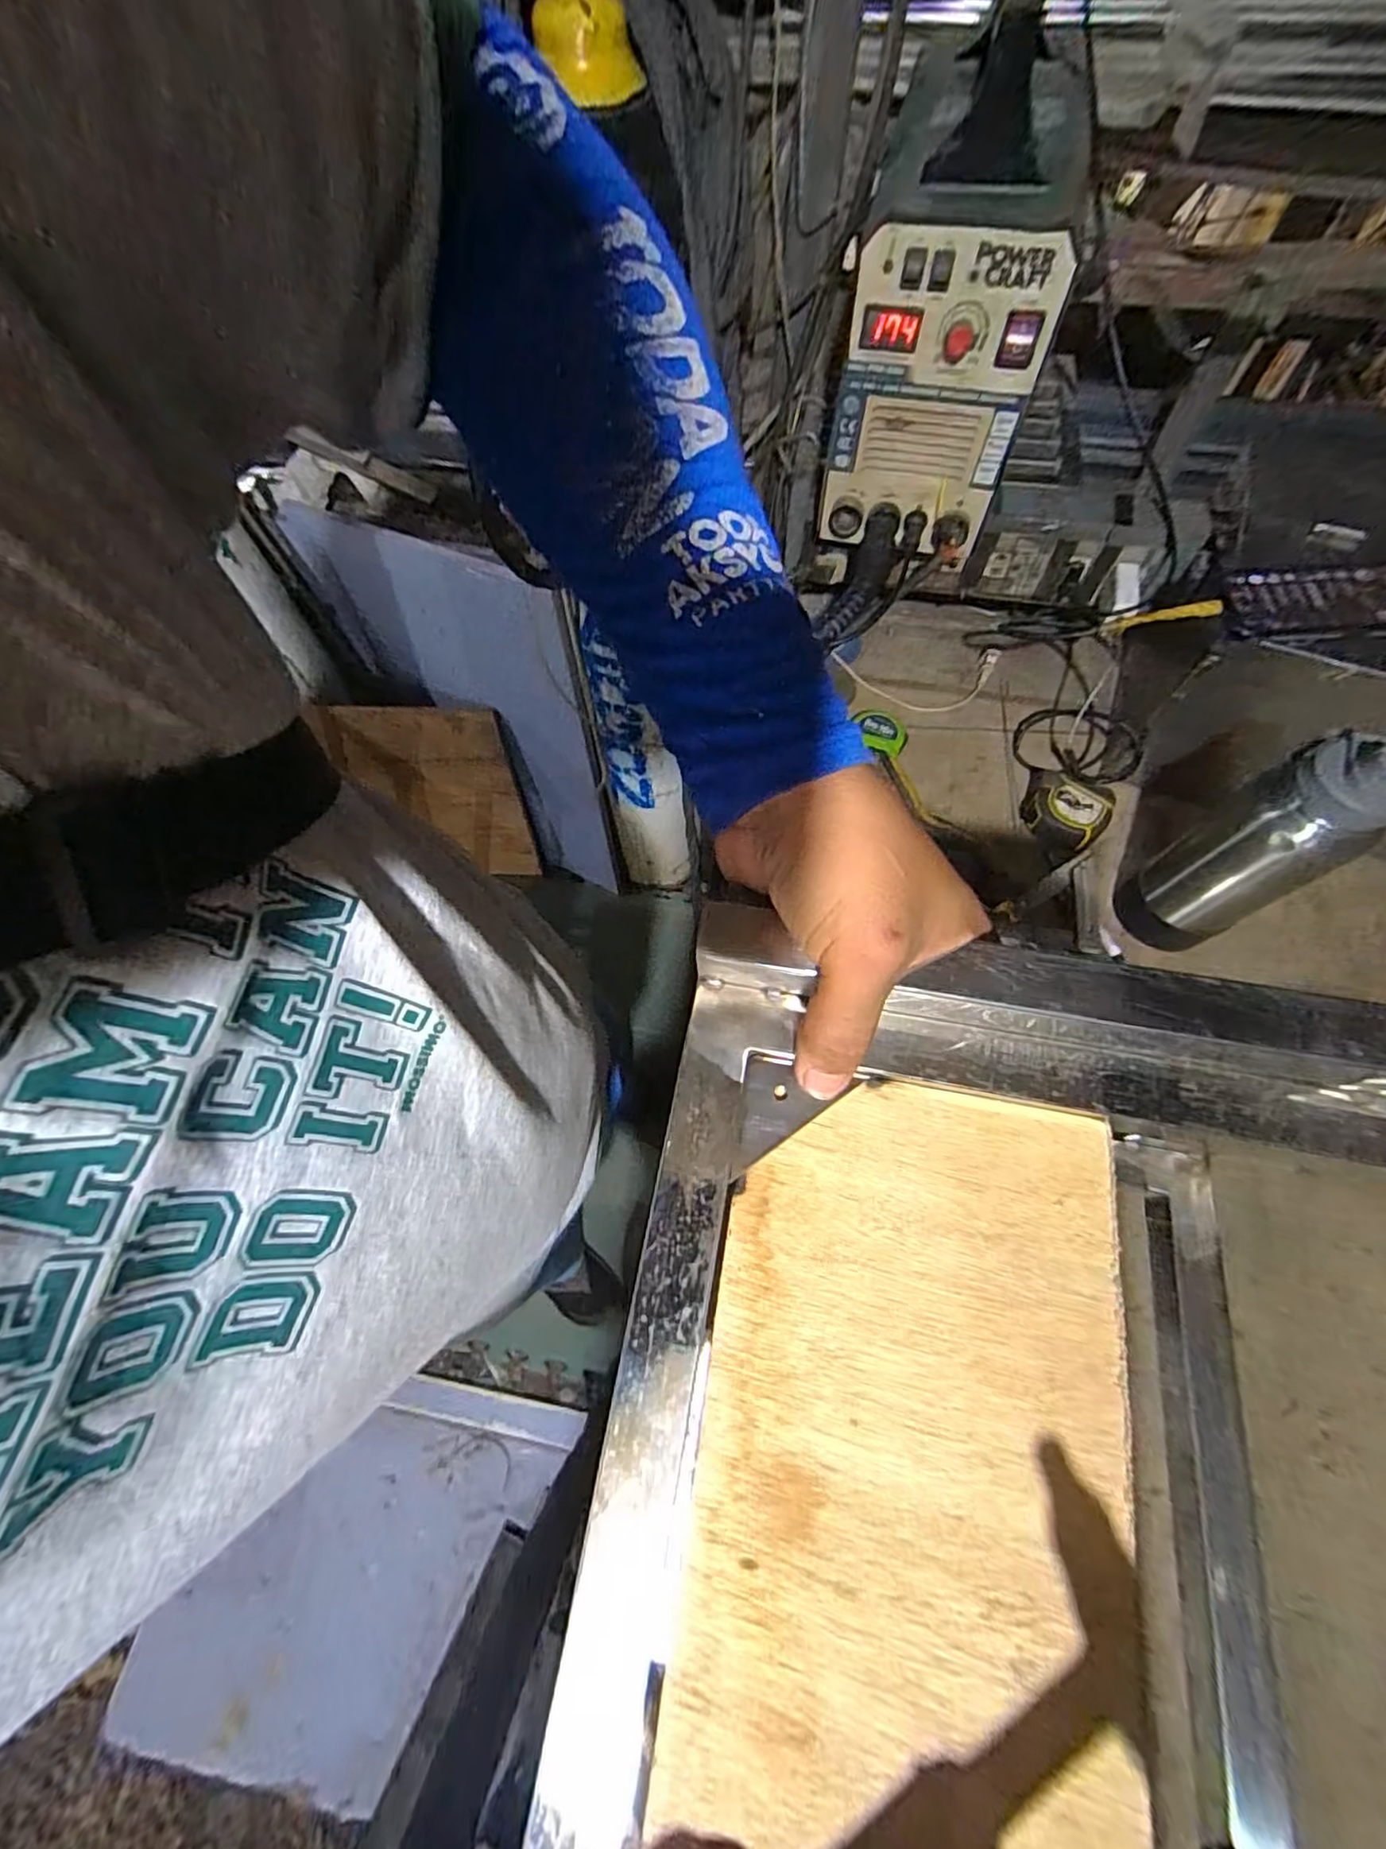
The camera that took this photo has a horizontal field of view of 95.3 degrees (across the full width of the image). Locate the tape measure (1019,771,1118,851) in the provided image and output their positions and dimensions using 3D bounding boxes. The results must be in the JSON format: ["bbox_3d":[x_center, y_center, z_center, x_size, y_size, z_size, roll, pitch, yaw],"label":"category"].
[{"bbox_3d":[0.409,-0.125,0.704,0.087,0.048,0.081,36,70,16],"label":"tape measure"}]

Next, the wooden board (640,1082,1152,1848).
[{"bbox_3d":[0.066,0.173,0.195,0.129,0.013,0.239,10,65,5],"label":"wooden board"}]

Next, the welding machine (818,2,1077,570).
[{"bbox_3d":[0.238,-0.554,0.576,0.161,0.255,0.297,17,65,9],"label":"welding machine"}]

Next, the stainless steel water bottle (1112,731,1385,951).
[{"bbox_3d":[0.468,-0.059,0.532,0.092,0.226,0.085,-29,67,-13],"label":"stainless steel water bottle"}]

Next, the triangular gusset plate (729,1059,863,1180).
[{"bbox_3d":[0.030,0.066,0.241,0.056,0.004,0.031,-32,68,-14],"label":"triangular gusset plate"}]

